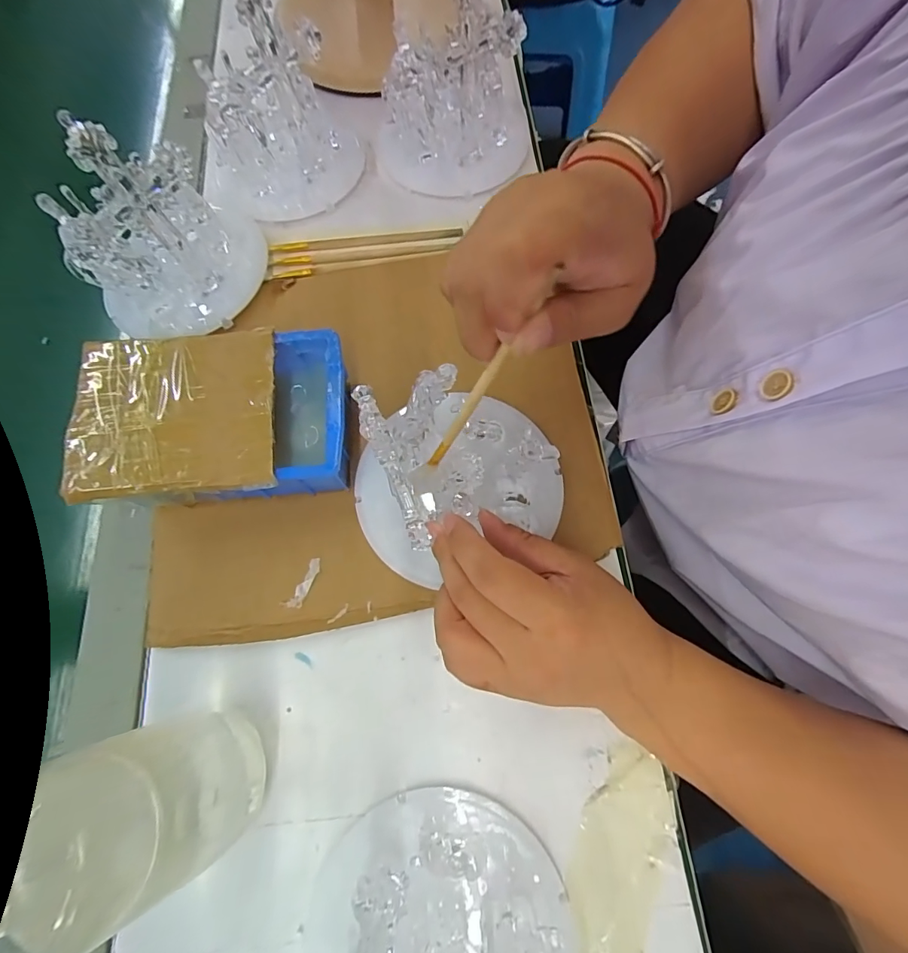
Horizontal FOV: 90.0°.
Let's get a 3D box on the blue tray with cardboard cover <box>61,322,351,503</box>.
[{"bbox_3d":[-0.140,-0.029,0.286,0.155,0.060,0.105,-6,72,0],"label":"blue tray with cardboard cover"}]

